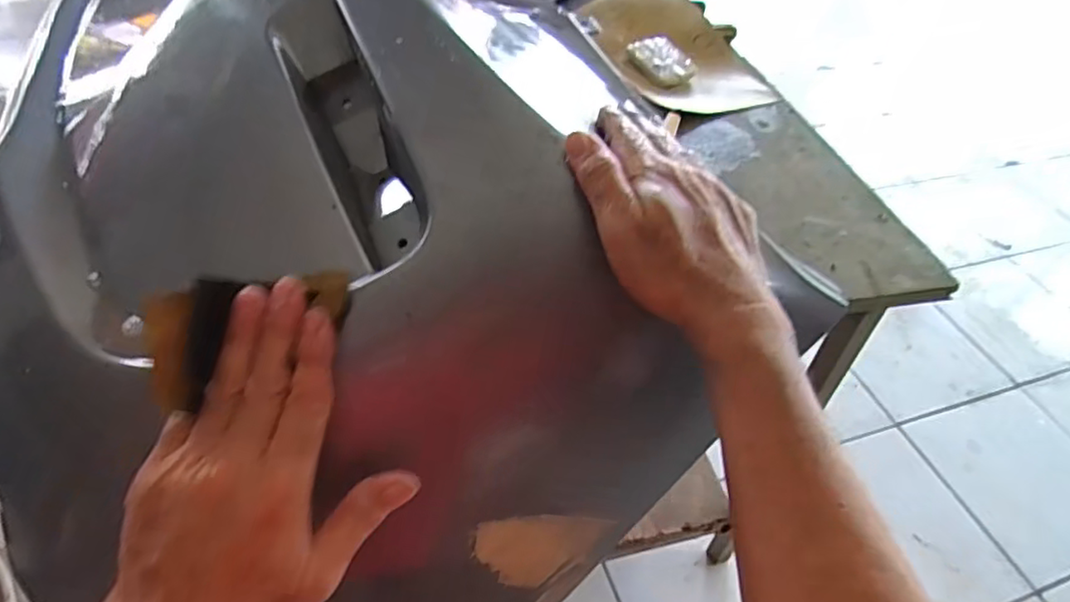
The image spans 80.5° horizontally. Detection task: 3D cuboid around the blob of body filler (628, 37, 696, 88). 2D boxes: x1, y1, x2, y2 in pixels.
[{"bbox_3d":[0.130,-0.255,0.668,0.054,0.014,0.080,-21,53,-24],"label":"blob of body filler"}]

